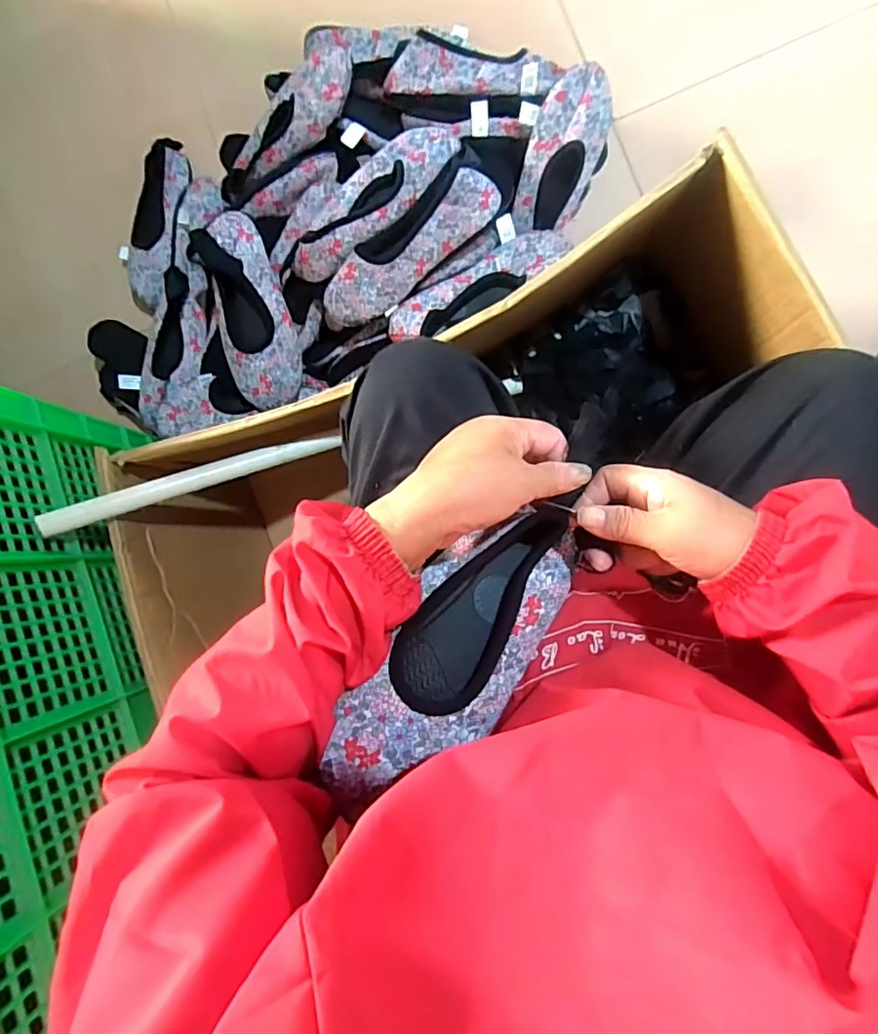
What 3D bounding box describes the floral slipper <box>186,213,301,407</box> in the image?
[{"bbox_3d":[-0.257,-0.273,0.741,0.096,0.042,0.245,-11,108,7],"label":"floral slipper"}]

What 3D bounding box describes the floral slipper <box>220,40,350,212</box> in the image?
[{"bbox_3d":[-0.217,-0.532,0.751,0.249,0.045,0.096,-27,83,27],"label":"floral slipper"}]

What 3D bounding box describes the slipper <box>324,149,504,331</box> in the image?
[{"bbox_3d":[-0.043,-0.347,0.705,0.266,0.051,0.085,-39,83,5],"label":"slipper"}]

